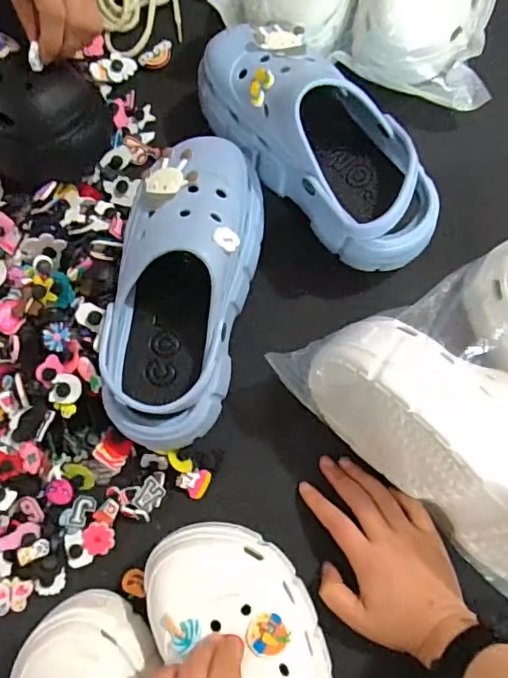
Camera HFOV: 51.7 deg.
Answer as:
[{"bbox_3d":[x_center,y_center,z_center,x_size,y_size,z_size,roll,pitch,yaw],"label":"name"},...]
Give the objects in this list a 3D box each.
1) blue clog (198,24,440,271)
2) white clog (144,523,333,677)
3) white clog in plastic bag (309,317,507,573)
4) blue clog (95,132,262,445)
[{"bbox_3d":[0.055,-0.175,0.453,0.100,0.088,0.257,-37,80,-8],"label":"blue clog"},{"bbox_3d":[0.008,0.242,0.357,0.102,0.074,0.238,-25,74,-5],"label":"white clog"},{"bbox_3d":[0.161,0.078,0.405,0.256,0.100,0.115,40,81,8],"label":"white clog in plastic bag"},{"bbox_3d":[-0.061,-0.042,0.435,0.108,0.094,0.259,11,78,2],"label":"blue clog"}]

